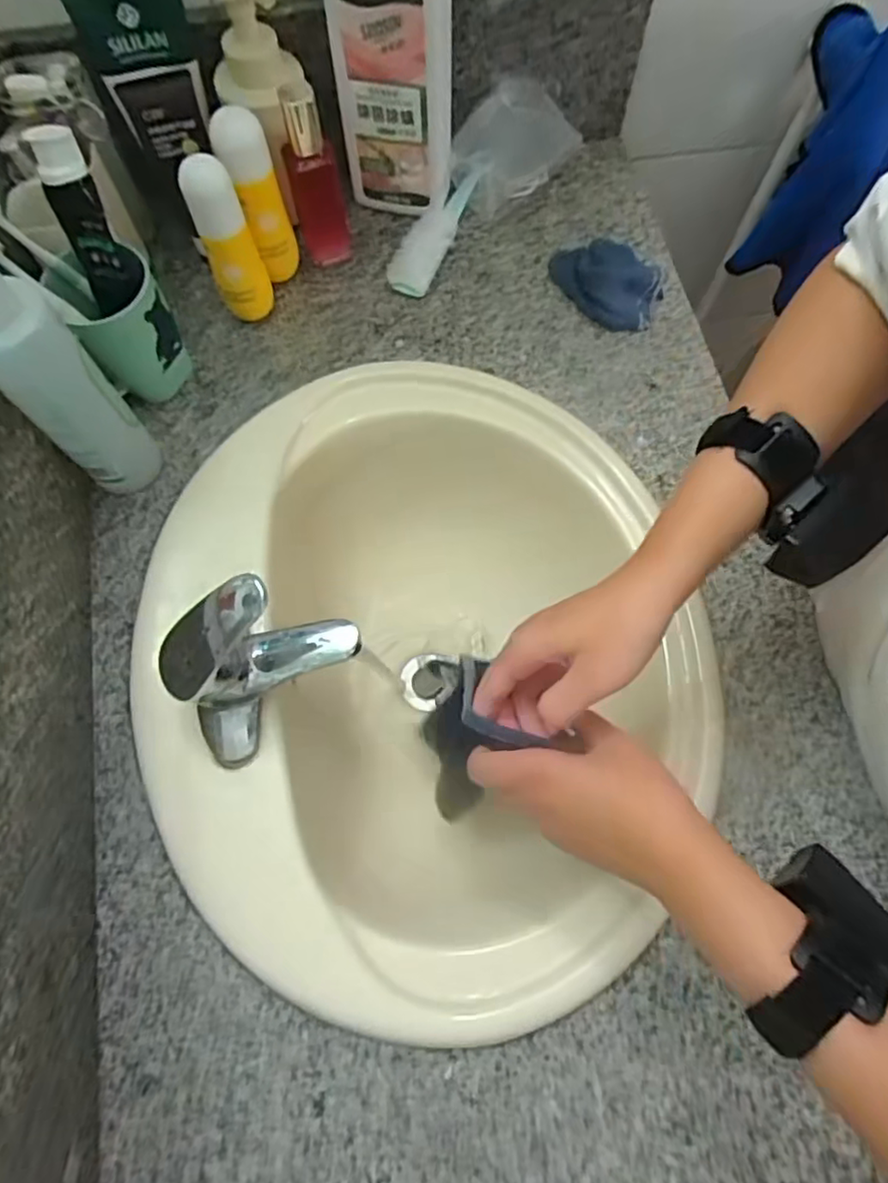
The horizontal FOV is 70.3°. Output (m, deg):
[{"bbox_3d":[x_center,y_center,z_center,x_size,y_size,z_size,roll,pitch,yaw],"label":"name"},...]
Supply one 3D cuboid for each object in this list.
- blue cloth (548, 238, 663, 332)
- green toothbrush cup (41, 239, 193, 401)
[{"bbox_3d":[0.156,-0.307,0.612,0.112,0.042,0.073,32,74,7],"label":"blue cloth"},{"bbox_3d":[-0.271,-0.222,0.541,0.085,0.109,0.070,-11,74,-6],"label":"green toothbrush cup"}]

